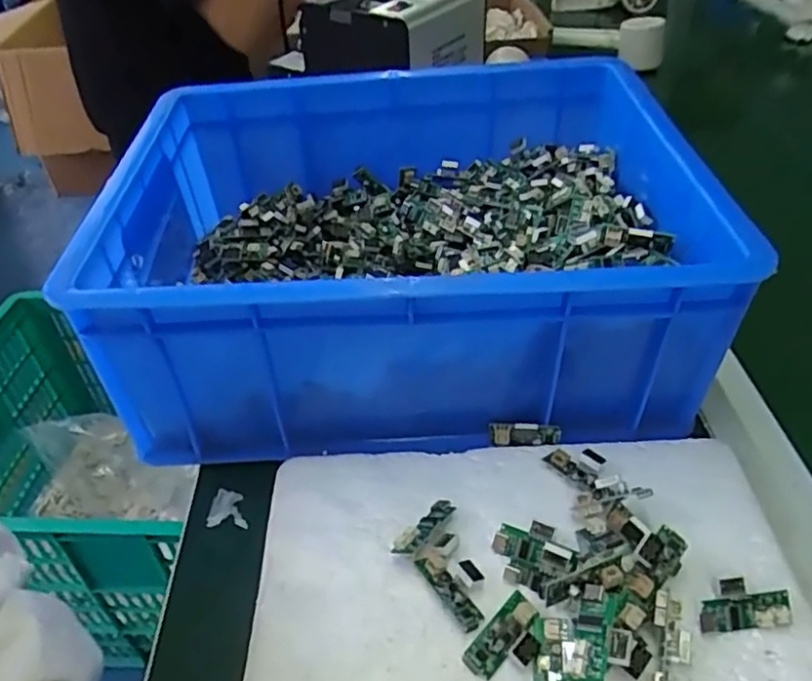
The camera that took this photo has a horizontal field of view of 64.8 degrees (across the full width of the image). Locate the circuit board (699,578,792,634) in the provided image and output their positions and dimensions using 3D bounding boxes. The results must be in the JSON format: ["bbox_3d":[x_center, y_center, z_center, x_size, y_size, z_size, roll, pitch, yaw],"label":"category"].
[{"bbox_3d":[0.145,0.115,0.279,0.039,0.012,0.020,-3,41,-2],"label":"circuit board"}]

